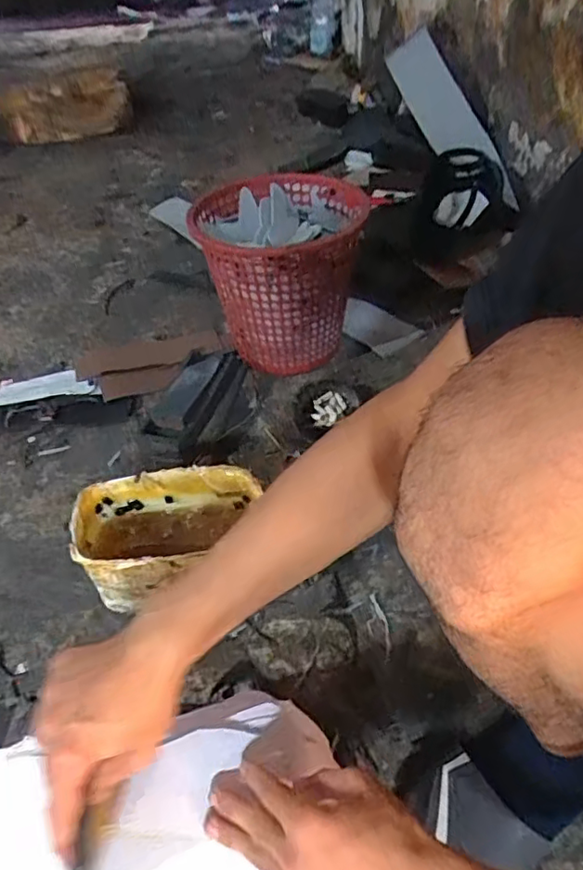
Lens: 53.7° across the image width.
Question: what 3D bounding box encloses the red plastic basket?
[{"bbox_3d":[-0.017,-0.259,0.919,0.236,0.248,0.270,6,47,9],"label":"red plastic basket"}]

